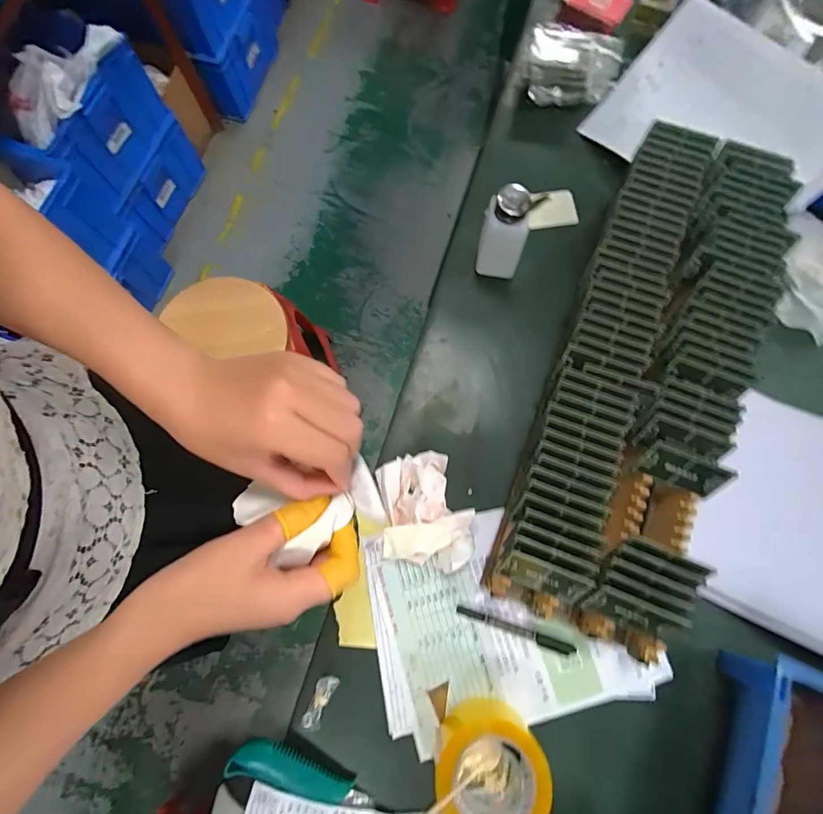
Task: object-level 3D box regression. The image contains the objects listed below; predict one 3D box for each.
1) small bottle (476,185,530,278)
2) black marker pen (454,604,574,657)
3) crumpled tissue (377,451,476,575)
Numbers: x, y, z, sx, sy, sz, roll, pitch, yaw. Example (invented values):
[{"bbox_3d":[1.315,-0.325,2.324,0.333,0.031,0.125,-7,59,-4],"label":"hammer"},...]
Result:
[{"bbox_3d":[0.117,-0.216,0.541,0.054,0.136,0.045,9,77,3],"label":"small bottle"},{"bbox_3d":[0.120,0.260,0.488,0.136,0.014,0.014,17,78,5],"label":"black marker pen"},{"bbox_3d":[0.015,0.122,0.494,0.101,0.041,0.130,-6,77,0],"label":"crumpled tissue"}]

